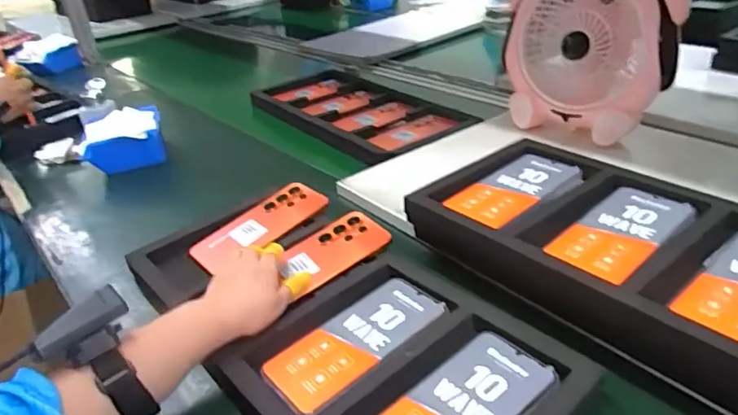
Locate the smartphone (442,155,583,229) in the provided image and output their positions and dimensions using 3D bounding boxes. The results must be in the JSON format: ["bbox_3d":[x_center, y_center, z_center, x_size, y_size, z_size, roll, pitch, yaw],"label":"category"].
[{"bbox_3d":[0.166,-0.022,0.602,0.160,0.011,0.084,-26,37,-34],"label":"smartphone"}]

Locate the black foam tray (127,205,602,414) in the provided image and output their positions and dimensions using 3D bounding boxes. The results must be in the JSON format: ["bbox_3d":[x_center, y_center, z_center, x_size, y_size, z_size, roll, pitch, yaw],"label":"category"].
[{"bbox_3d":[-0.049,0.109,0.531,0.219,0.032,0.477,-25,36,-33],"label":"black foam tray"}]

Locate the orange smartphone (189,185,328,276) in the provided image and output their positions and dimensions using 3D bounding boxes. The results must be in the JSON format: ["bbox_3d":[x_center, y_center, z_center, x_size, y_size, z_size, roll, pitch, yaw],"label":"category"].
[{"bbox_3d":[-0.137,0.024,0.677,0.169,0.009,0.065,-36,56,-21],"label":"orange smartphone"}]

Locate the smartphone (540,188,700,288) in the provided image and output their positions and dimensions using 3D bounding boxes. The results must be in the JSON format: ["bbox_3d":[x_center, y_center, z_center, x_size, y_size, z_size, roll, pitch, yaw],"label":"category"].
[{"bbox_3d":[0.242,0.022,0.514,0.163,0.007,0.077,-26,37,-34],"label":"smartphone"}]

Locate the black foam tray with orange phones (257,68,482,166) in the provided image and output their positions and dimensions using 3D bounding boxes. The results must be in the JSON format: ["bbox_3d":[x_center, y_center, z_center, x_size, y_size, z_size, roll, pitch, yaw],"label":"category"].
[{"bbox_3d":[-0.033,-0.193,1.056,0.227,0.033,0.501,-24,35,-29],"label":"black foam tray with orange phones"}]

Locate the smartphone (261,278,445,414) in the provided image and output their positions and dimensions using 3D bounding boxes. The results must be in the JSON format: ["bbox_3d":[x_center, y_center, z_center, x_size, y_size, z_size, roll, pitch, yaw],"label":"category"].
[{"bbox_3d":[-0.011,0.121,0.500,0.172,0.014,0.076,-26,37,-34],"label":"smartphone"}]

